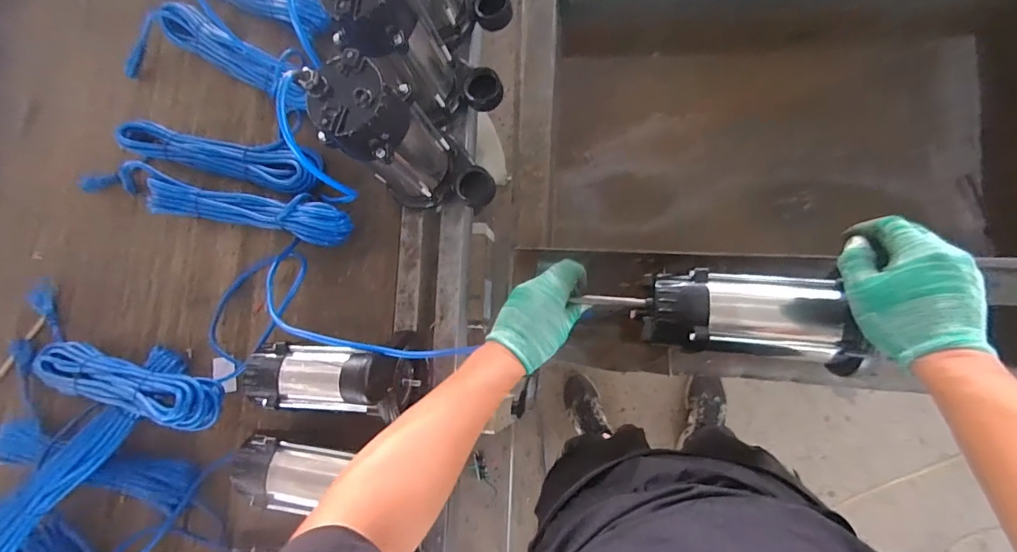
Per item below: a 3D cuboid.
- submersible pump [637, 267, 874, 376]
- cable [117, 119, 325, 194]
[{"bbox_3d":[0.270,0.045,0.496,0.218,0.075,0.090,6,87,11],"label":"submersible pump"},{"bbox_3d":[-0.458,-0.187,0.700,0.338,0.060,0.071,12,85,12],"label":"cable"}]

